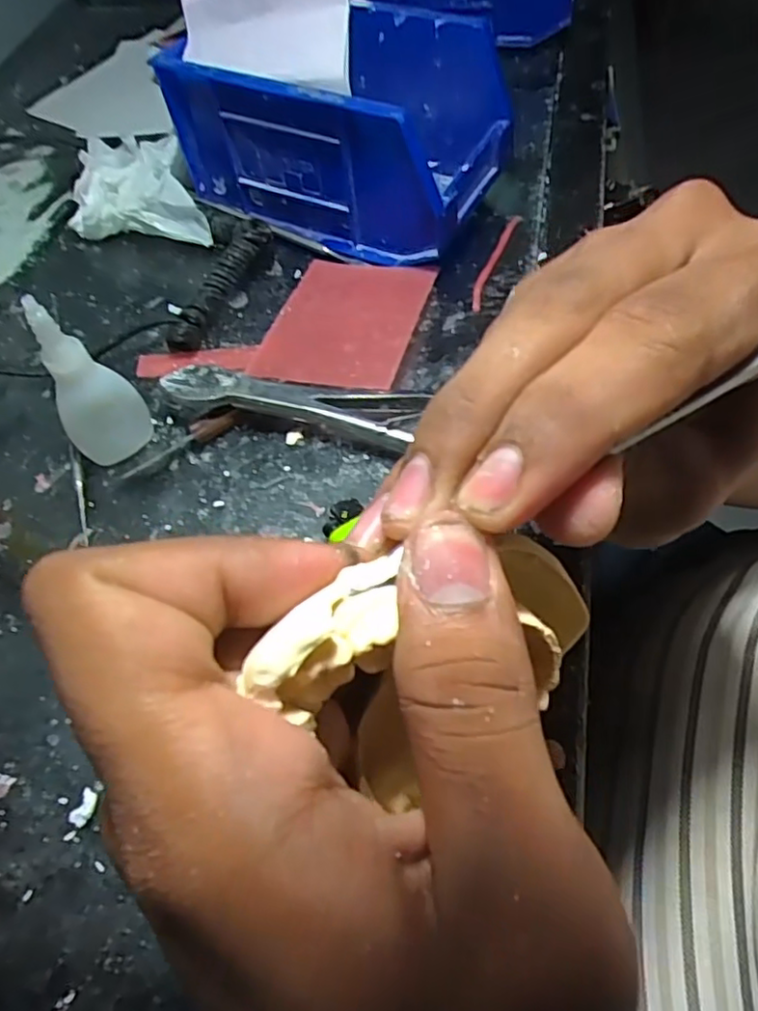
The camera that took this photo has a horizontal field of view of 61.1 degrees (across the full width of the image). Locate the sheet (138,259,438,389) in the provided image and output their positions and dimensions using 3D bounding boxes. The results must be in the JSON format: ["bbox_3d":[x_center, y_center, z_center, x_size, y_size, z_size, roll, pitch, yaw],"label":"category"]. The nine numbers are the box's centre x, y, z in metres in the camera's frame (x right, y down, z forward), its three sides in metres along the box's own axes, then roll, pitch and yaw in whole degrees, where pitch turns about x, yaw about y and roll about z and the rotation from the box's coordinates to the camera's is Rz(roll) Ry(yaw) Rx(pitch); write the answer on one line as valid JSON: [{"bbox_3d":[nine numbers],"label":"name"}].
[{"bbox_3d":[-0.045,-0.100,0.343,0.133,0.006,0.099,8,54,17],"label":"sheet"}]

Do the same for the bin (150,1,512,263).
[{"bbox_3d":[-0.020,-0.216,0.368,0.166,0.089,0.101,22,63,16],"label":"bin"}]

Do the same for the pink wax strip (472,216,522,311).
[{"bbox_3d":[0.065,-0.138,0.360,0.007,0.005,0.079,18,62,14],"label":"pink wax strip"}]

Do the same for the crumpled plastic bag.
[{"bbox_3d":[-0.149,-0.184,0.387,0.072,0.039,0.084,-23,60,-9],"label":"crumpled plastic bag"}]

